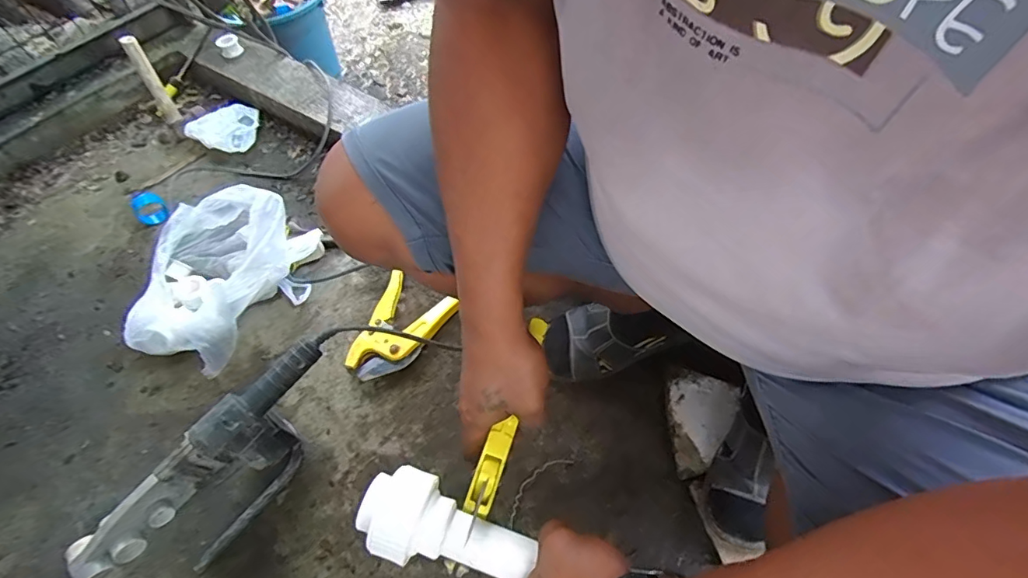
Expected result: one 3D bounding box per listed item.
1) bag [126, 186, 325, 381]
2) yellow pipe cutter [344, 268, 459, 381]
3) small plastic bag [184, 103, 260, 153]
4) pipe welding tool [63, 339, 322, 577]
[{"bbox_3d":[-0.453,-0.019,0.745,0.225,0.140,0.246,12,57,10],"label":"bag"},{"bbox_3d":[-0.173,0.059,0.735,0.113,0.034,0.166,21,59,16],"label":"yellow pipe cutter"},{"bbox_3d":[-0.583,-0.337,1.016,0.116,0.049,0.129,17,58,13],"label":"small plastic bag"},{"bbox_3d":[-0.334,0.212,0.585,0.081,0.130,0.320,35,64,23],"label":"pipe welding tool"}]

